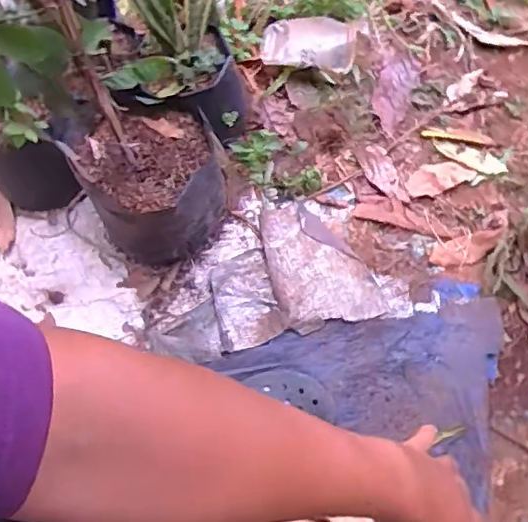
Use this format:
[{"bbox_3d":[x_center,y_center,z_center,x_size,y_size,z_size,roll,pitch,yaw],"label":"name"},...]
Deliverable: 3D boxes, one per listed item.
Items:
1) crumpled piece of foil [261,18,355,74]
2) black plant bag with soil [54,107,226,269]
[{"bbox_3d":[0.074,-0.364,0.945,0.155,0.050,0.091,4,71,4],"label":"crumpled piece of foil"},{"bbox_3d":[-0.152,-0.110,0.810,0.196,0.173,0.178,-23,71,-5],"label":"black plant bag with soil"}]

